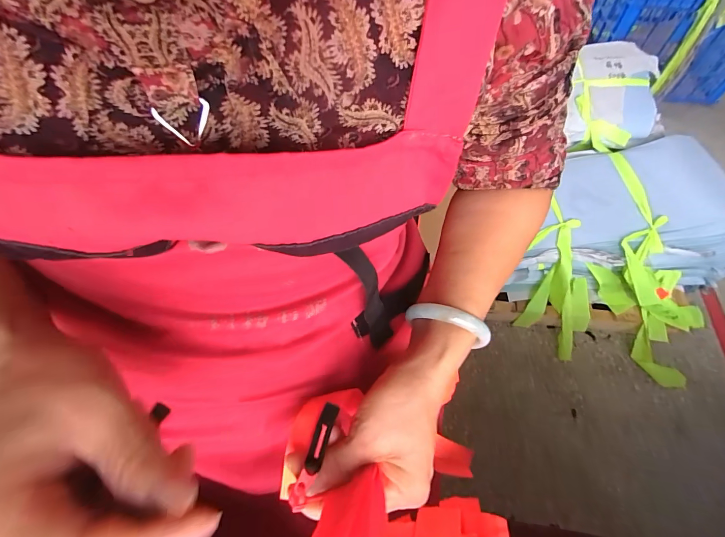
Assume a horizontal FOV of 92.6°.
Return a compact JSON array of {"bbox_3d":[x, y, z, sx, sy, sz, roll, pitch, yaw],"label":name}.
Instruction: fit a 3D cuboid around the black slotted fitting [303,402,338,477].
[{"bbox_3d":[-0.028,0.117,0.244,0.011,0.004,0.044,14,51,9],"label":"black slotted fitting"}]

